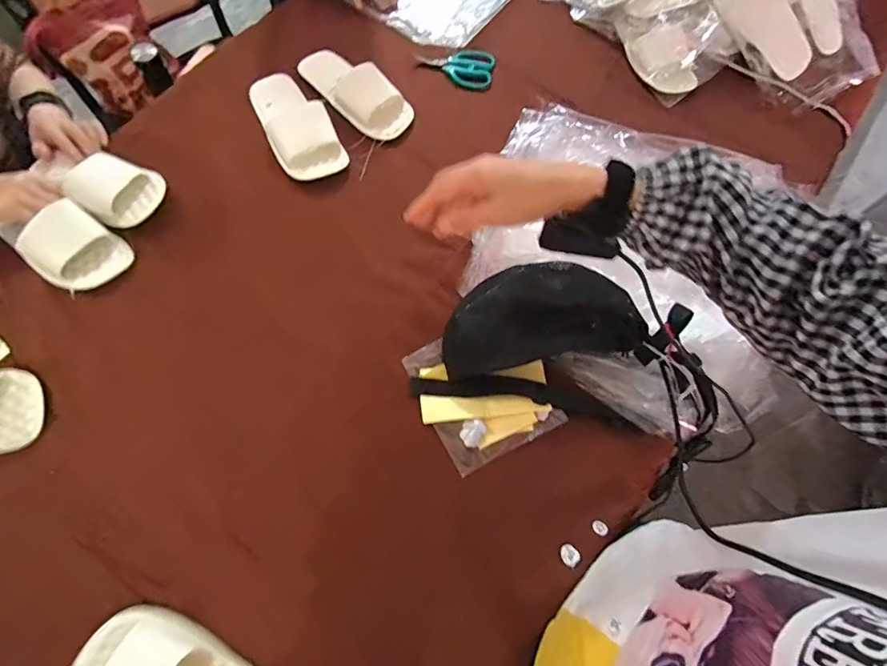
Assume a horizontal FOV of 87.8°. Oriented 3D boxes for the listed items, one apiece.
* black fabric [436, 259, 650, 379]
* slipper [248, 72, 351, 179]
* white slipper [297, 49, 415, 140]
[{"bbox_3d":[0.130,-0.026,0.639,0.264,0.025,0.134,-10,86,0],"label":"black fabric"},{"bbox_3d":[-0.245,-0.352,0.752,0.101,0.044,0.223,-26,72,-12],"label":"slipper"},{"bbox_3d":[-0.154,-0.425,0.792,0.238,0.047,0.095,43,73,14],"label":"white slipper"}]

